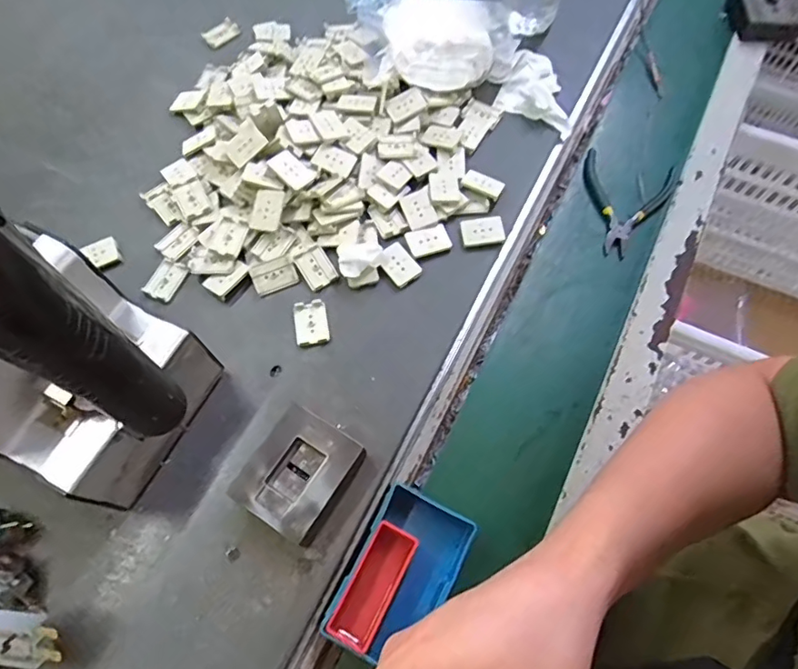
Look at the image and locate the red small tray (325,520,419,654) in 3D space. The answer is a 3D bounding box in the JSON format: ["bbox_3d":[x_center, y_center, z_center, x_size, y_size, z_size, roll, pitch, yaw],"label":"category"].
[{"bbox_3d":[-0.018,0.179,0.383,0.032,0.012,0.082,26,68,11],"label":"red small tray"}]

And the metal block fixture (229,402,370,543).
[{"bbox_3d":[-0.072,0.103,0.395,0.067,0.029,0.079,30,69,12],"label":"metal block fixture"}]

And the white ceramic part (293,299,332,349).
[{"bbox_3d":[-0.075,-0.010,0.456,0.028,0.005,0.042,-9,66,-5],"label":"white ceramic part"}]

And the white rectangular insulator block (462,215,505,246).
[{"bbox_3d":[0.077,-0.095,0.488,0.038,0.007,0.029,-7,66,-3],"label":"white rectangular insulator block"}]

